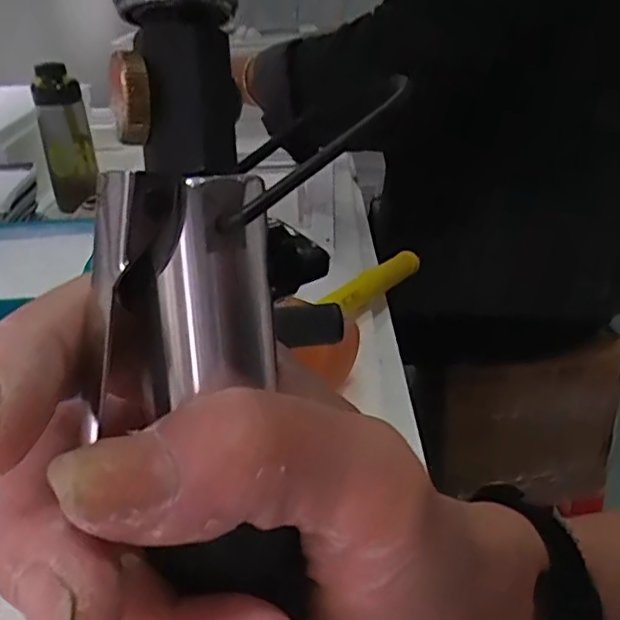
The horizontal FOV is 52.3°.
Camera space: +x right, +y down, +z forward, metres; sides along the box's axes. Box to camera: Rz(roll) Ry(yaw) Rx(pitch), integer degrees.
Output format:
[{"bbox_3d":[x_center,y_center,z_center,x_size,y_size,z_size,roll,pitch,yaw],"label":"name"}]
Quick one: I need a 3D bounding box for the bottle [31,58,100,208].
[{"bbox_3d":[-0.380,-0.269,0.986,0.071,0.210,0.062,-14,31,-18],"label":"bottle"}]

